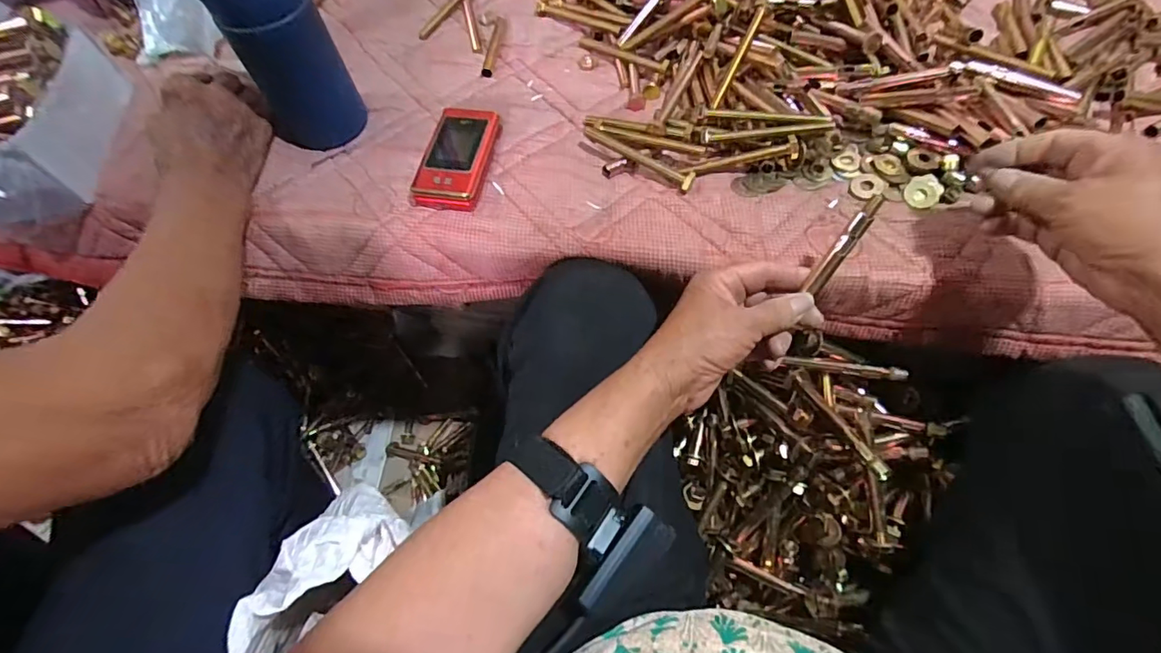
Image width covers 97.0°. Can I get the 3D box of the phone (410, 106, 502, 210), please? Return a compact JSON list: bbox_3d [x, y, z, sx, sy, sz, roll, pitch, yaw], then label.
[{"bbox_3d":[-0.110,-0.150,0.458,0.056,0.024,0.102,7,64,7],"label":"phone"}]

